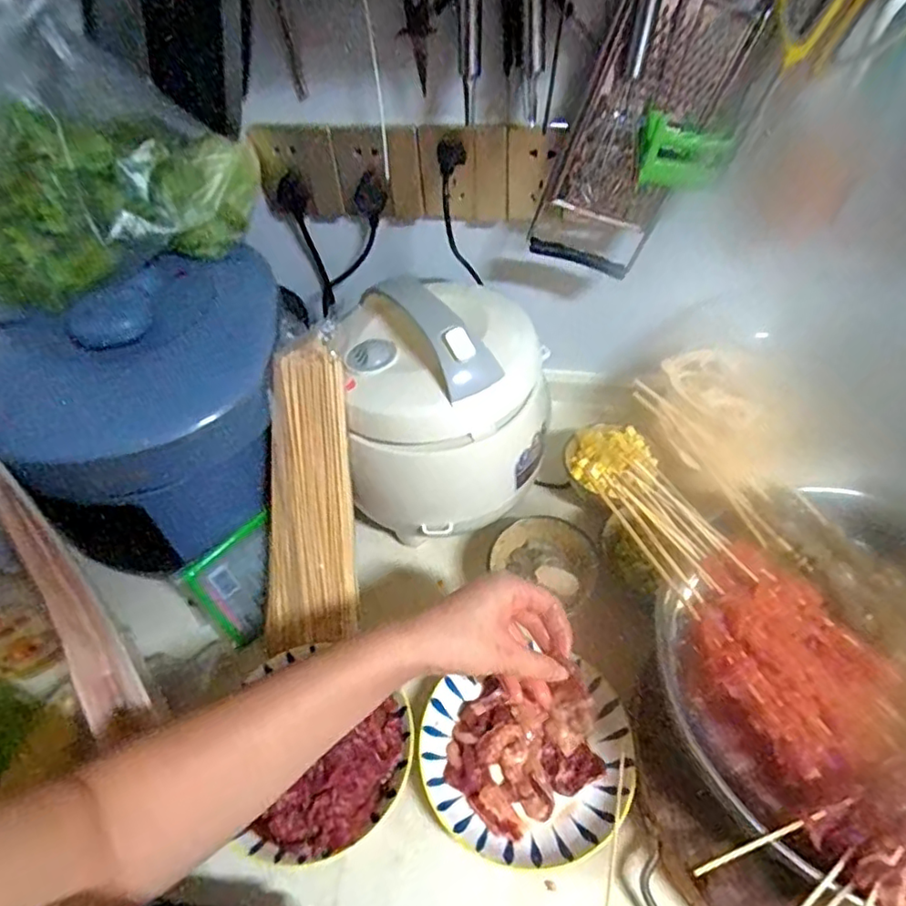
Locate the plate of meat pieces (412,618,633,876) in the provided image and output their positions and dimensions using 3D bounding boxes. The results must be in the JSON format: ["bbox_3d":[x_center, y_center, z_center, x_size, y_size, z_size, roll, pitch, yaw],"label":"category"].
[{"bbox_3d":[0.063,0.251,0.512,0.167,0.030,0.171,-2,50,2],"label":"plate of meat pieces"}]

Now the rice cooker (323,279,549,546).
[{"bbox_3d":[-0.004,-0.052,0.614,0.201,0.197,0.210,0,50,4],"label":"rice cooker"}]

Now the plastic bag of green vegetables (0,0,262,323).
[{"bbox_3d":[-0.351,-0.281,0.572,0.292,0.222,0.144,-20,52,-13],"label":"plastic bag of green vegetables"}]

